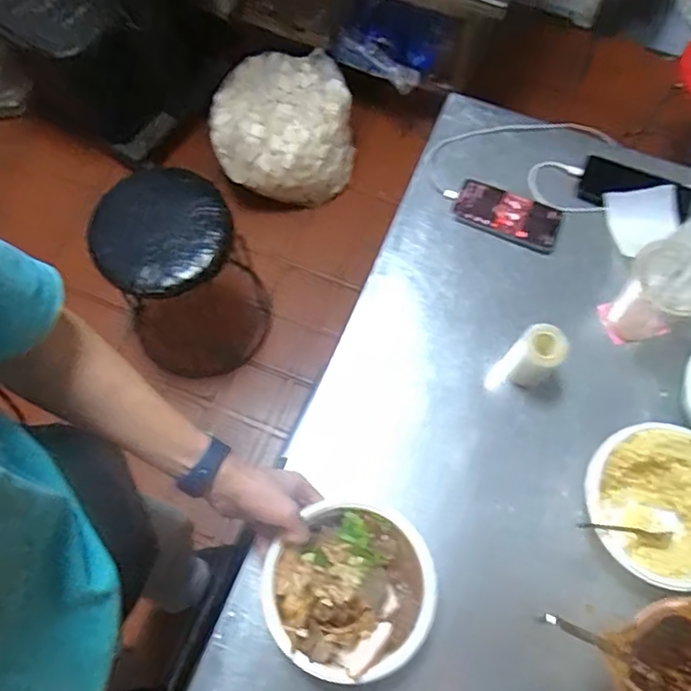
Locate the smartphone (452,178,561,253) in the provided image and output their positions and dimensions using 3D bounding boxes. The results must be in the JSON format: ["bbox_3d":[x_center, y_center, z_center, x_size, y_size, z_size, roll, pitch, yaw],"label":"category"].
[{"bbox_3d":[0.225,-0.180,0.844,0.142,0.010,0.074,20,72,8],"label":"smartphone"}]

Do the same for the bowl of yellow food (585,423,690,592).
[{"bbox_3d":[0.354,0.180,0.680,0.166,0.057,0.165,0,70,1],"label":"bowl of yellow food"}]

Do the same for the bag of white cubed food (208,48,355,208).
[{"bbox_3d":[-0.173,-0.591,1.675,0.371,0.248,0.320,-11,69,-6],"label":"bag of white cubed food"}]

